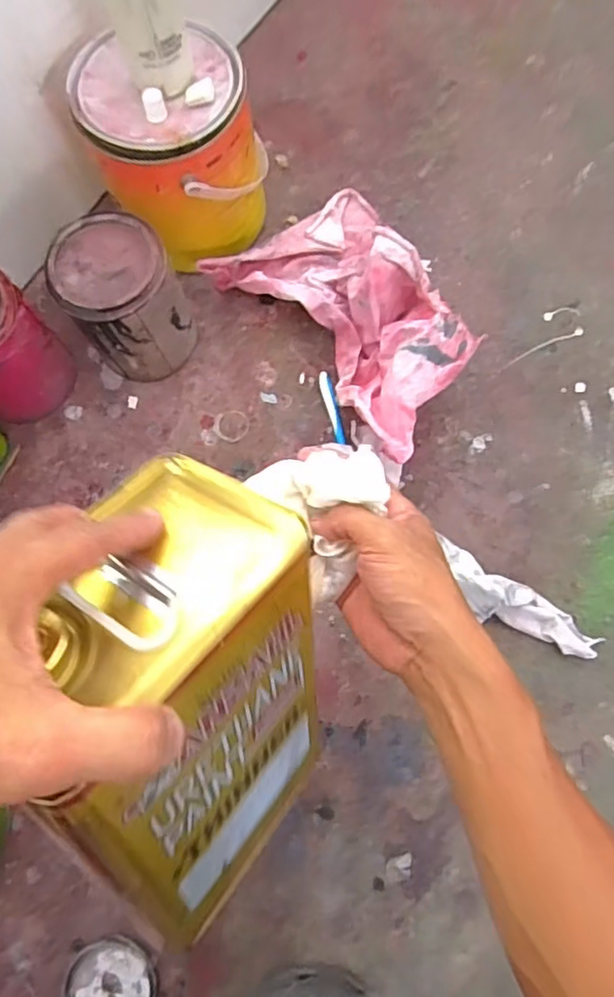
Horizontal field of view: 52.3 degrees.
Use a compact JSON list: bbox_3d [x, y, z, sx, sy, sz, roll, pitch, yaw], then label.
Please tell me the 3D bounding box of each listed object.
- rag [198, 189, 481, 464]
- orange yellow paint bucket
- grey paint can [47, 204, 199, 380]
[{"bbox_3d":[0.048,-0.183,0.628,0.197,0.090,0.316,-28,63,-7],"label":"rag"},{"bbox_3d":[-0.125,-0.336,0.632,0.156,0.175,0.143,-1,77,3],"label":"orange yellow paint bucket"},{"bbox_3d":[-0.177,-0.189,0.617,0.099,0.133,0.101,-1,77,3],"label":"grey paint can"}]

